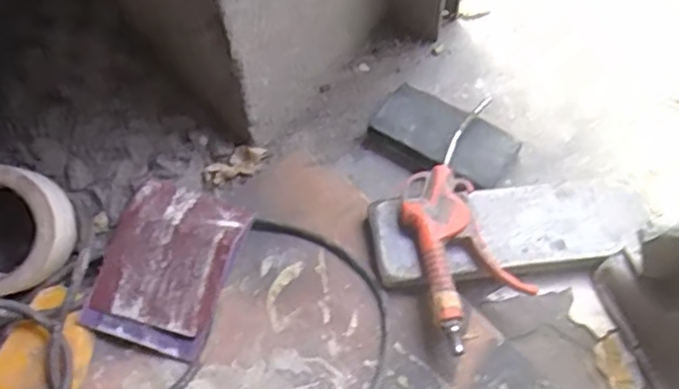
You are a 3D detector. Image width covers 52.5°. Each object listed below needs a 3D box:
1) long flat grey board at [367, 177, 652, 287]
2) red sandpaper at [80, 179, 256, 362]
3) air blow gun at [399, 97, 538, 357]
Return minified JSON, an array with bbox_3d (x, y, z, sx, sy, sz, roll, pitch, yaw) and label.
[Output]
[{"bbox_3d":[0.145,0.030,0.592,0.233,0.025,0.078,-7,62,-4],"label":"long flat grey board"},{"bbox_3d":[-0.144,0.057,0.577,0.108,0.029,0.133,17,63,9],"label":"red sandpaper"},{"bbox_3d":[0.107,0.019,0.589,0.105,0.037,0.224,-10,63,-6],"label":"air blow gun"}]

